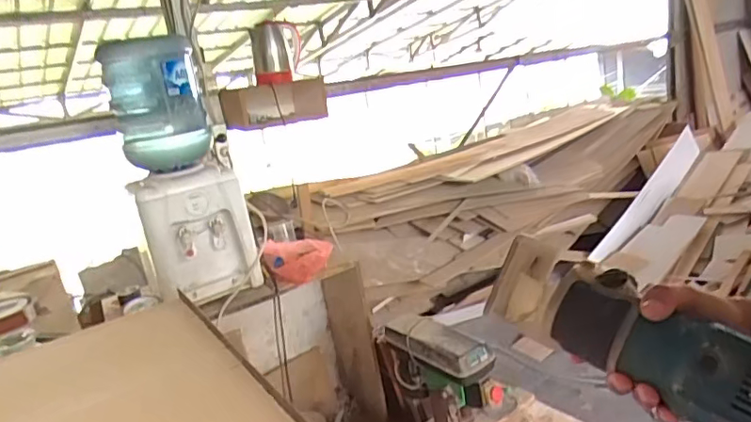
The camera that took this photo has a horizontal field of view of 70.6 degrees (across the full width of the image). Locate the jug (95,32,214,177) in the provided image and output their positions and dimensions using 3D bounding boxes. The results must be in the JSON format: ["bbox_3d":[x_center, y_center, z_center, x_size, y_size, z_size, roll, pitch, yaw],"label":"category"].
[{"bbox_3d":[-0.652,-0.318,1.592,0.261,0.366,0.292,-15,15,-19],"label":"jug"}]

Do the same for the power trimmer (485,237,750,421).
[{"bbox_3d":[0.233,0.108,0.415,0.282,0.074,0.075,29,36,35],"label":"power trimmer"}]

